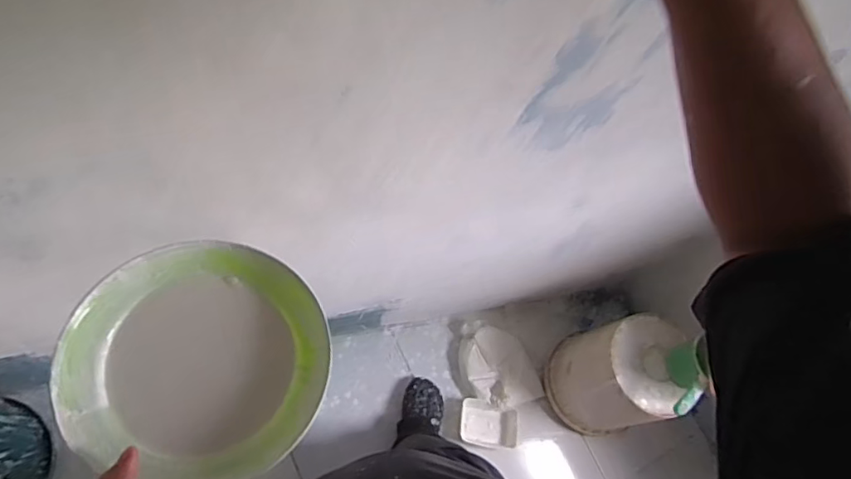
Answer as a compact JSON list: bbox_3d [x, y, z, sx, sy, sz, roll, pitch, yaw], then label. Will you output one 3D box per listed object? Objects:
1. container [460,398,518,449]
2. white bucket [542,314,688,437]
[{"bbox_3d":[0.193,0.555,1.640,0.177,0.085,0.121,8,69,2],"label":"container"},{"bbox_3d":[0.514,0.386,1.551,0.247,0.390,0.285,-29,72,-11],"label":"white bucket"}]

